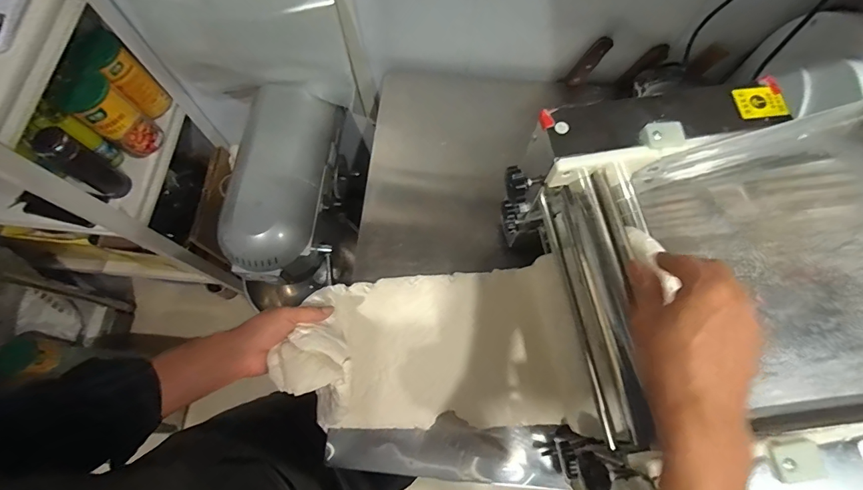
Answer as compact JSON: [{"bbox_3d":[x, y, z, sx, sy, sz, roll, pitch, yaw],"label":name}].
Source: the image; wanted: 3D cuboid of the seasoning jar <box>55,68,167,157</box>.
[{"bbox_3d":[-0.702,-0.278,0.925,0.089,0.176,0.106,38,75,12],"label":"seasoning jar"}]

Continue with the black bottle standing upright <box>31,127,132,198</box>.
[{"bbox_3d":[-0.740,-0.170,0.892,0.078,0.201,0.067,32,74,10],"label":"black bottle standing upright"}]

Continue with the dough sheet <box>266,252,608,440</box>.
[{"bbox_3d":[0.006,0.149,0.633,0.398,0.181,0.248,-1,71,-1],"label":"dough sheet"}]

